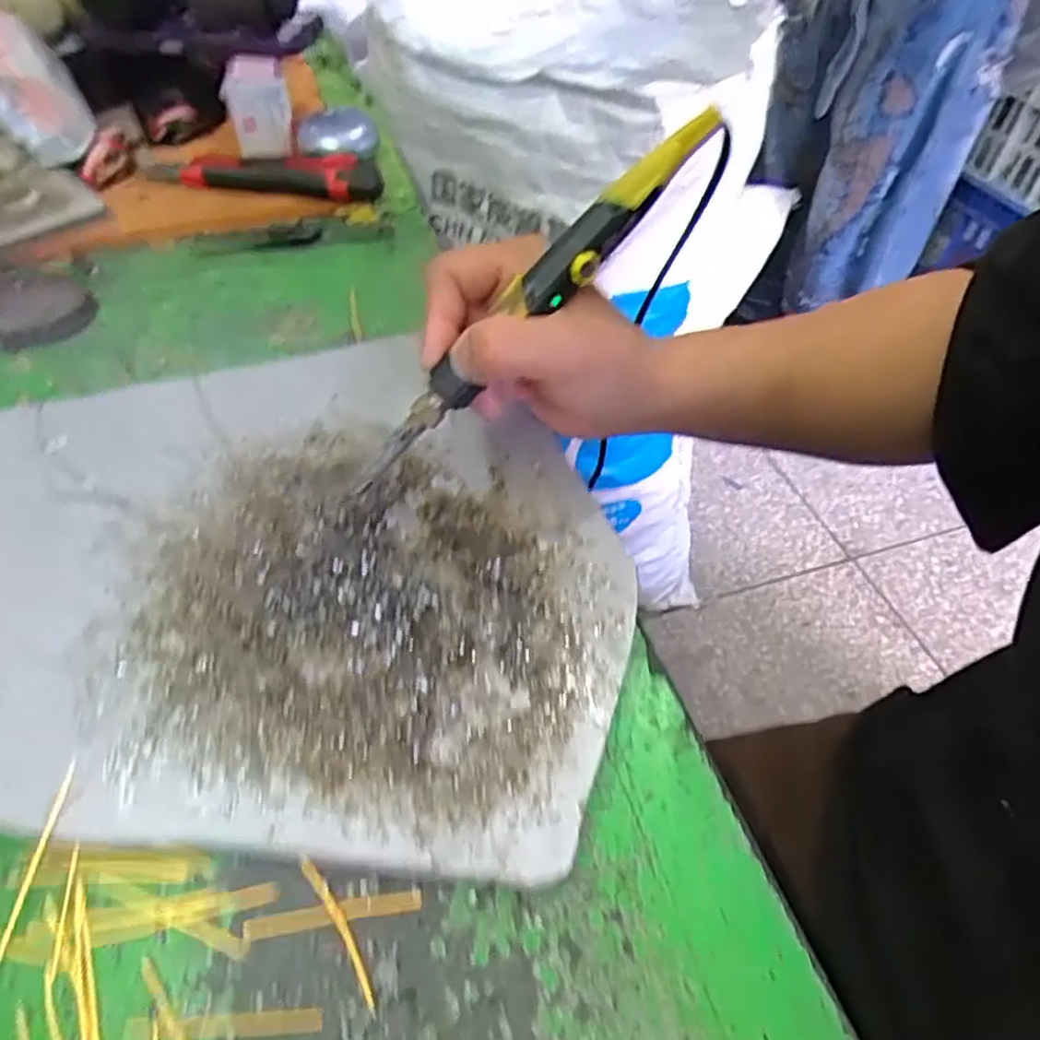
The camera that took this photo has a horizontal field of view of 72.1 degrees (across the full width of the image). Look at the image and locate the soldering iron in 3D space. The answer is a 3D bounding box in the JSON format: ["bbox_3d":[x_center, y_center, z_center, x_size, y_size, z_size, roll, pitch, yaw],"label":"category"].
[{"bbox_3d":[0.003,-0.081,0.274,0.190,0.014,0.014,-45,58,10],"label":"soldering iron"}]

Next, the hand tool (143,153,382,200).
[{"bbox_3d":[-0.184,-0.247,0.505,0.180,0.029,0.042,8,51,4],"label":"hand tool"}]

